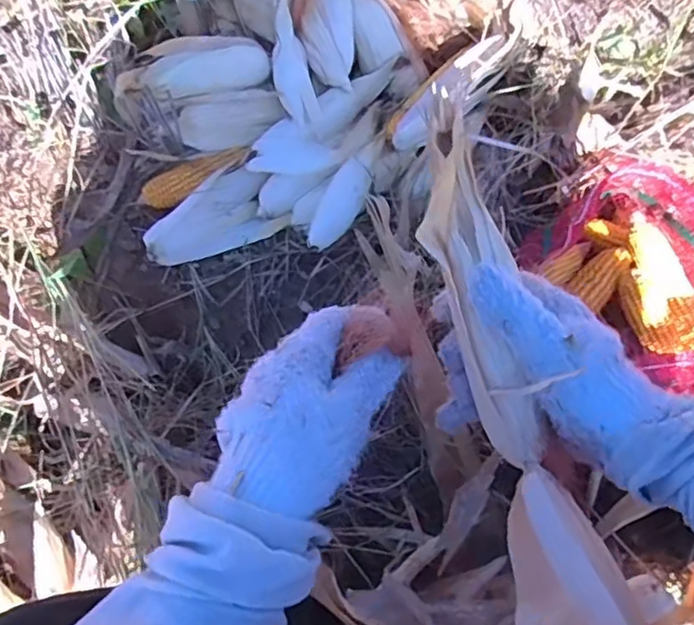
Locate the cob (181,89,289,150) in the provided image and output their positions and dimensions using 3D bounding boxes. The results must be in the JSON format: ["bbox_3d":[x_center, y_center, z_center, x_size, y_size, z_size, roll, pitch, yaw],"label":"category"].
[{"bbox_3d":[-0.147,-0.250,0.813,0.134,0.045,0.050,-18,69,-6],"label":"cob"}]

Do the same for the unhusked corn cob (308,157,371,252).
[{"bbox_3d":[-0.007,-0.126,0.780,0.051,0.048,0.126,23,71,9],"label":"unhusked corn cob"}]

